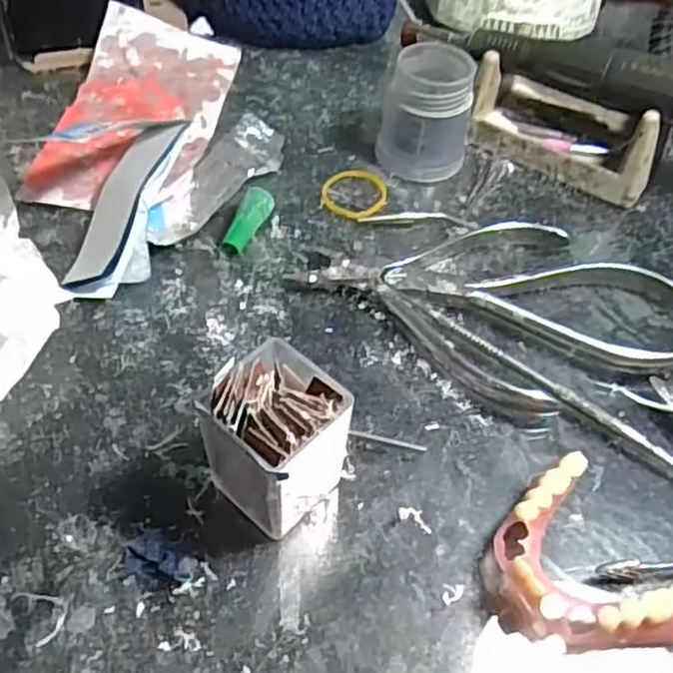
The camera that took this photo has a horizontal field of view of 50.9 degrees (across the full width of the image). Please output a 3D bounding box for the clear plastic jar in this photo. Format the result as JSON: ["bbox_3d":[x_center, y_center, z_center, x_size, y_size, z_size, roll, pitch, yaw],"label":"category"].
[{"bbox_3d":[0.045,-0.107,0.340,0.040,0.049,0.039,3,51,-3],"label":"clear plastic jar"}]

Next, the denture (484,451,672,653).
[{"bbox_3d":[0.075,0.075,0.218,0.053,0.018,0.060,-26,58,-24],"label":"denture"}]

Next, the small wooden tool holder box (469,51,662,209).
[{"bbox_3d":[0.118,-0.109,0.356,0.095,0.041,0.050,31,55,18],"label":"small wooden tool holder box"}]

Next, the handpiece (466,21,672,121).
[{"bbox_3d":[0.130,-0.124,0.332,0.143,0.025,0.021,29,54,17],"label":"handpiece"}]

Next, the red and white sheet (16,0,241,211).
[{"bbox_3d":[-0.099,-0.116,0.352,0.074,0.022,0.138,7,51,0],"label":"red and white sheet"}]

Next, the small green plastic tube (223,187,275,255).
[{"bbox_3d":[-0.039,-0.051,0.309,0.011,0.008,0.033,21,66,11],"label":"small green plastic tube"}]

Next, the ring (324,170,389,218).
[{"bbox_3d":[0.009,-0.070,0.337,0.032,0.004,0.035,3,51,-3],"label":"ring"}]

